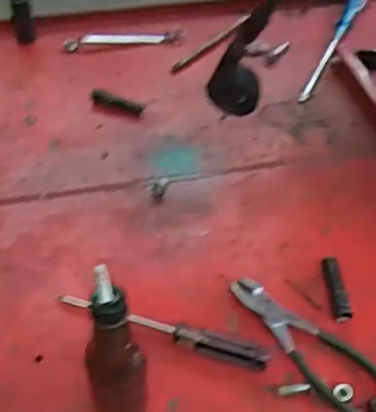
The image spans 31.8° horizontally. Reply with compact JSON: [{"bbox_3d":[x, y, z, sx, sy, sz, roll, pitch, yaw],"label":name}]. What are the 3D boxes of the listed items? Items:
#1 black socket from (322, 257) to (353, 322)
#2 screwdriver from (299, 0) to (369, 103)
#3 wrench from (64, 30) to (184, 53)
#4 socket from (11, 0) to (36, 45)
[{"bbox_3d":[0.168,0.095,0.749,0.021,0.025,0.075,-4,49,-5],"label":"black socket"},{"bbox_3d":[0.231,-0.258,1.036,0.032,0.036,0.277,21,51,16],"label":"screwdriver"},{"bbox_3d":[-0.103,-0.268,1.063,0.186,0.015,0.038,-2,49,-4],"label":"wrench"},{"bbox_3d":[-0.256,-0.294,1.022,0.032,0.083,0.030,-10,50,-10],"label":"socket"}]

